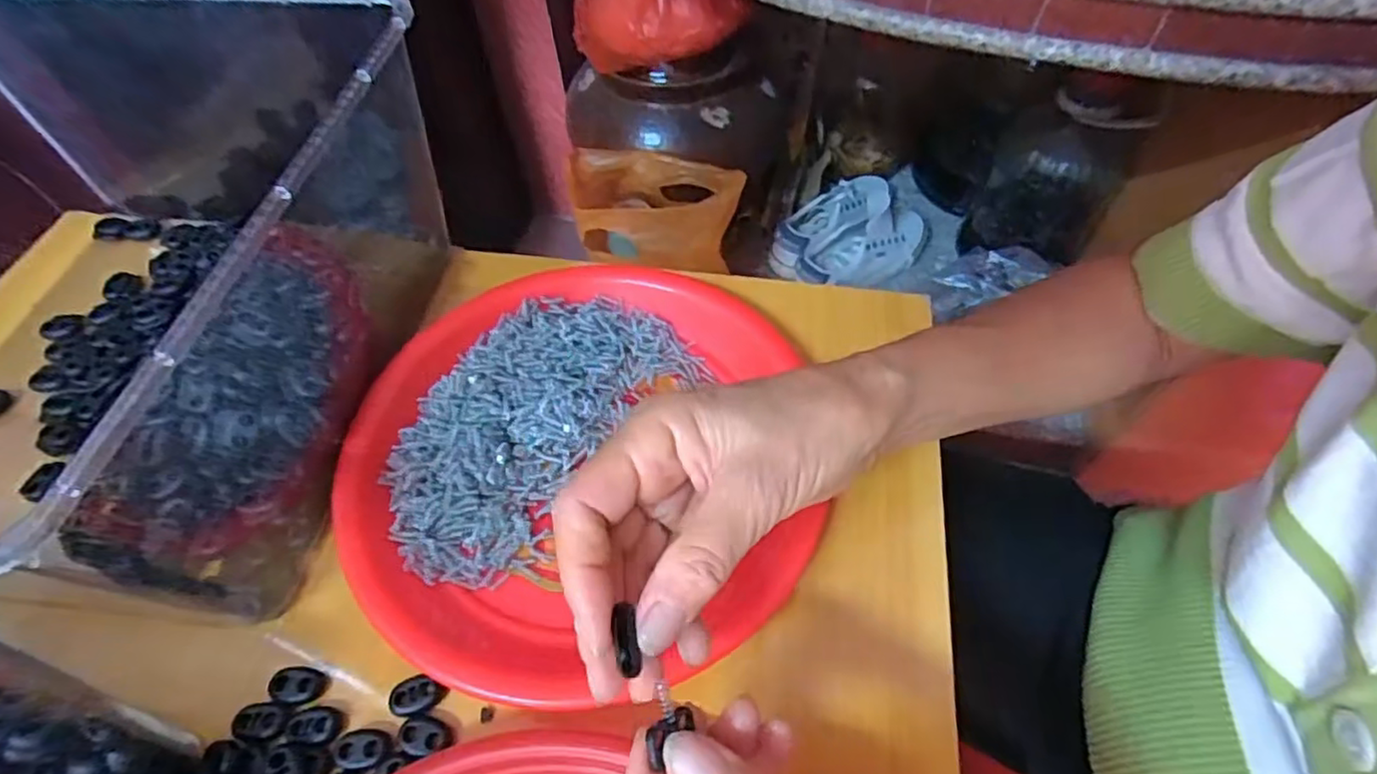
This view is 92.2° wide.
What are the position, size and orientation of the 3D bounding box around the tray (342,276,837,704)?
[{"bbox_3d":[-0.053,0.032,0.332,0.221,0.029,0.229,-1,56,2],"label":"tray"}]

